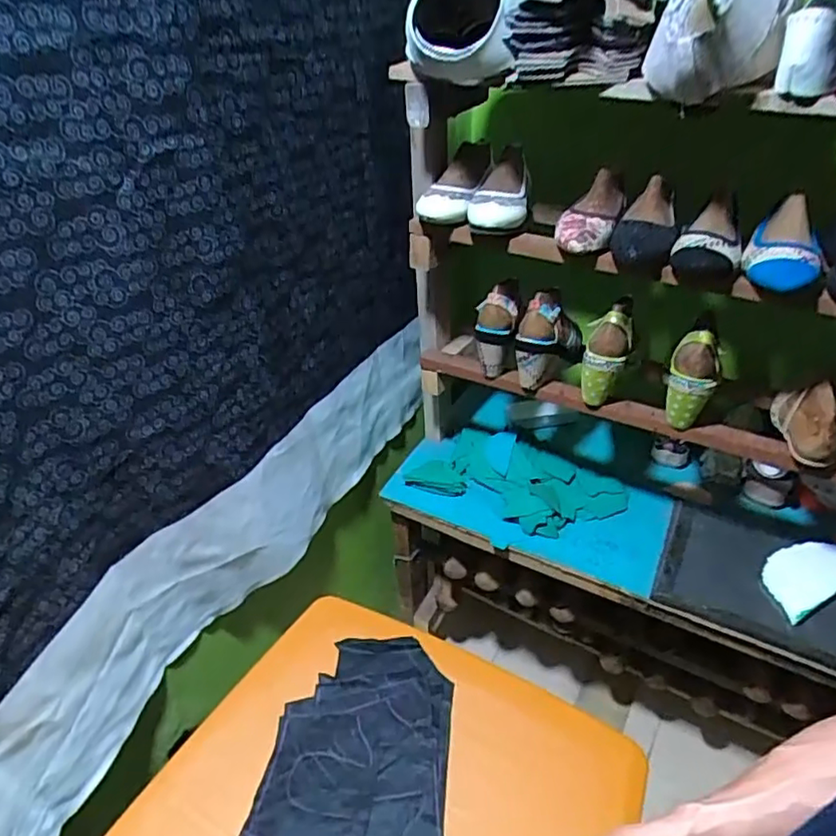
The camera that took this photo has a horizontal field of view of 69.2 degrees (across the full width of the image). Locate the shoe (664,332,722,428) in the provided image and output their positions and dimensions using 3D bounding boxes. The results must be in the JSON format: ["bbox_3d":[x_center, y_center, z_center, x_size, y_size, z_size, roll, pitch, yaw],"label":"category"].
[{"bbox_3d":[0.415,-0.057,0.921,0.068,0.149,0.069,16,40,22],"label":"shoe"}]

